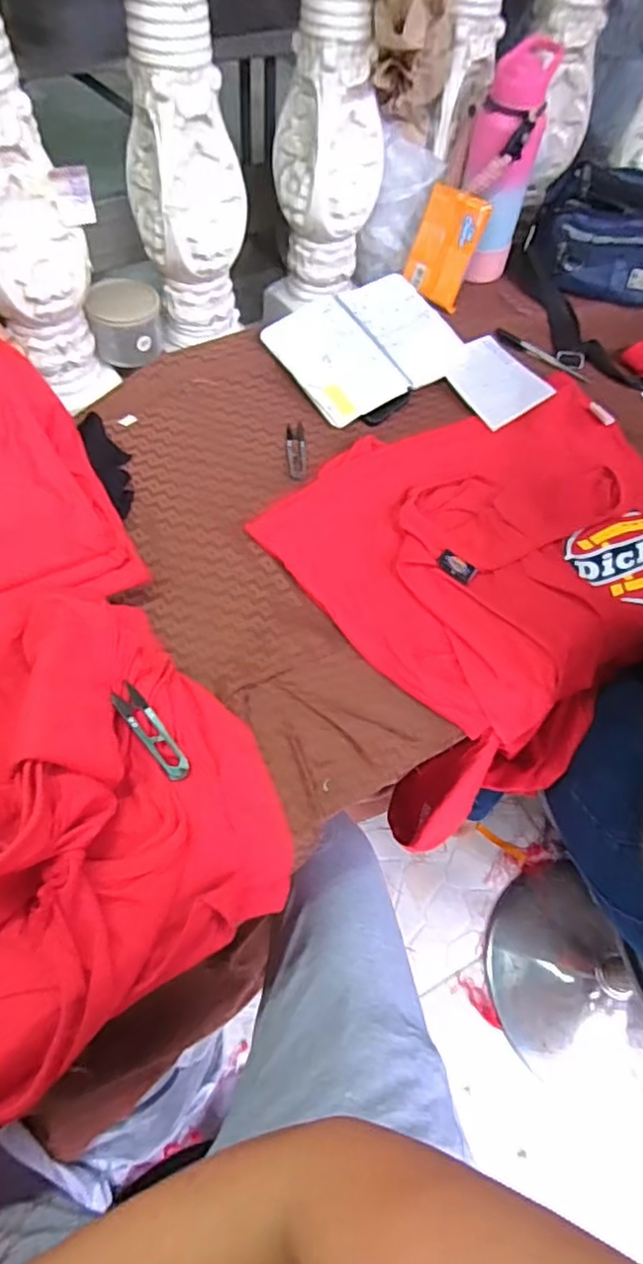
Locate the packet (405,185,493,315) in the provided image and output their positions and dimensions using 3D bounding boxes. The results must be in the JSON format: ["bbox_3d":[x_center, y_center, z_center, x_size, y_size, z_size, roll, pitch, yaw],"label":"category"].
[{"bbox_3d":[0.170,-0.539,0.866,0.090,0.132,0.019,31,36,16],"label":"packet"}]

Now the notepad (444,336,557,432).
[{"bbox_3d":[0.237,-0.348,0.848,0.102,0.007,0.137,-29,71,-10],"label":"notepad"}]

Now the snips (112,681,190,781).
[{"bbox_3d":[-0.143,0.085,0.521,0.023,0.012,0.098,-35,66,-23],"label":"snips"}]

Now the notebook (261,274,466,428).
[{"bbox_3d":[0.065,-0.393,0.842,0.245,0.019,0.182,-33,77,-22],"label":"notebook"}]

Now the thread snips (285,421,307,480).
[{"bbox_3d":[-0.031,-0.225,0.768,0.024,0.005,0.102,-1,57,-5],"label":"thread snips"}]

